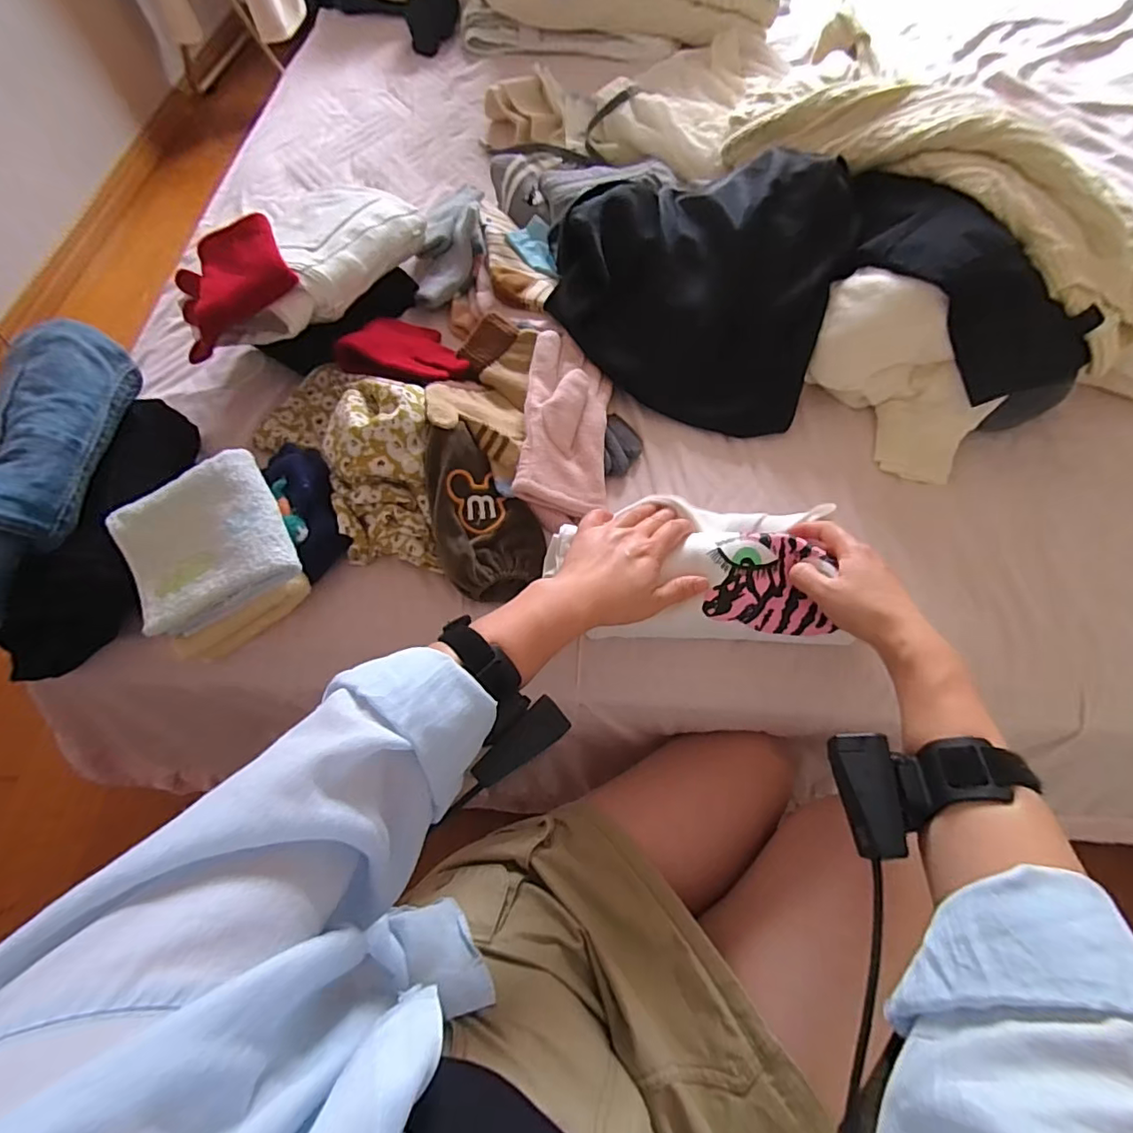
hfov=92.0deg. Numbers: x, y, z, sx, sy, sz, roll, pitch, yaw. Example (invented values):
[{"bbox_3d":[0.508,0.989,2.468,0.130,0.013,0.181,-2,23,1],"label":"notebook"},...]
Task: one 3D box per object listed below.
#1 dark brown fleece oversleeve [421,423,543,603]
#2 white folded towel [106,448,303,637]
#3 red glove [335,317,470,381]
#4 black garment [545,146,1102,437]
[{"bbox_3d":[-0.076,-0.051,0.493,0.091,0.028,0.156,-15,85,-24],"label":"dark brown fleece oversleeve"},{"bbox_3d":[-0.296,-0.019,0.449,0.121,0.029,0.114,-27,79,-1],"label":"white folded towel"},{"bbox_3d":[-0.168,-0.240,0.581,0.123,0.042,0.090,5,64,5],"label":"red glove"},{"bbox_3d":[0.216,-0.291,0.563,0.450,0.143,0.276,-1,64,2],"label":"black garment"}]

